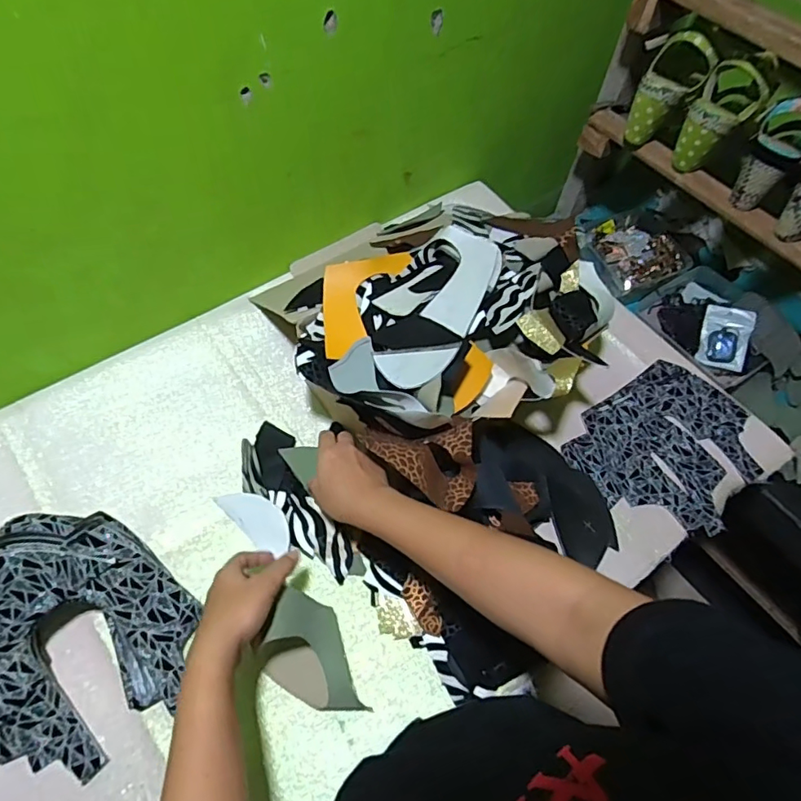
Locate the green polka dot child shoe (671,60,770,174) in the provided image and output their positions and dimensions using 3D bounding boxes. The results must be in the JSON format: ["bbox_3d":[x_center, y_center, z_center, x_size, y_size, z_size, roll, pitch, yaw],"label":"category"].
[{"bbox_3d":[0.436,-0.385,0.724,0.078,0.129,0.073,30,61,13],"label":"green polka dot child shoe"}]

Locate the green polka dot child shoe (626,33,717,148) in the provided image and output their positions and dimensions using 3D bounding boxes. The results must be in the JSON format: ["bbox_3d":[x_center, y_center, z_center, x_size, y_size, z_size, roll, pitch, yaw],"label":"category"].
[{"bbox_3d":[0.378,-0.436,0.750,0.078,0.142,0.072,29,60,13],"label":"green polka dot child shoe"}]

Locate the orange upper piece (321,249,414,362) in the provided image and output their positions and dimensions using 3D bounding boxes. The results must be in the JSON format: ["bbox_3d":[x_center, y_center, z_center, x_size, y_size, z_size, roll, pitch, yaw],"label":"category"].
[{"bbox_3d":[-0.056,-0.122,0.609,0.077,0.009,0.169,22,59,9],"label":"orange upper piece"}]

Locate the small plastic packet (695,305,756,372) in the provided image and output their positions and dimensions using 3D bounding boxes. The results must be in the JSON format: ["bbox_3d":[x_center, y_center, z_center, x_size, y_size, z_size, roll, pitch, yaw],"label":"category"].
[{"bbox_3d":[0.520,-0.100,0.844,0.069,0.024,0.102,12,93,23],"label":"small plastic packet"}]

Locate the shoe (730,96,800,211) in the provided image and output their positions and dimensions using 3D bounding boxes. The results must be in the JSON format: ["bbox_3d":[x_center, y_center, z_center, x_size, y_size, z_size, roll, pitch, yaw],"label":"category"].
[{"bbox_3d":[0.486,-0.319,0.685,0.079,0.135,0.085,39,63,18],"label":"shoe"}]

